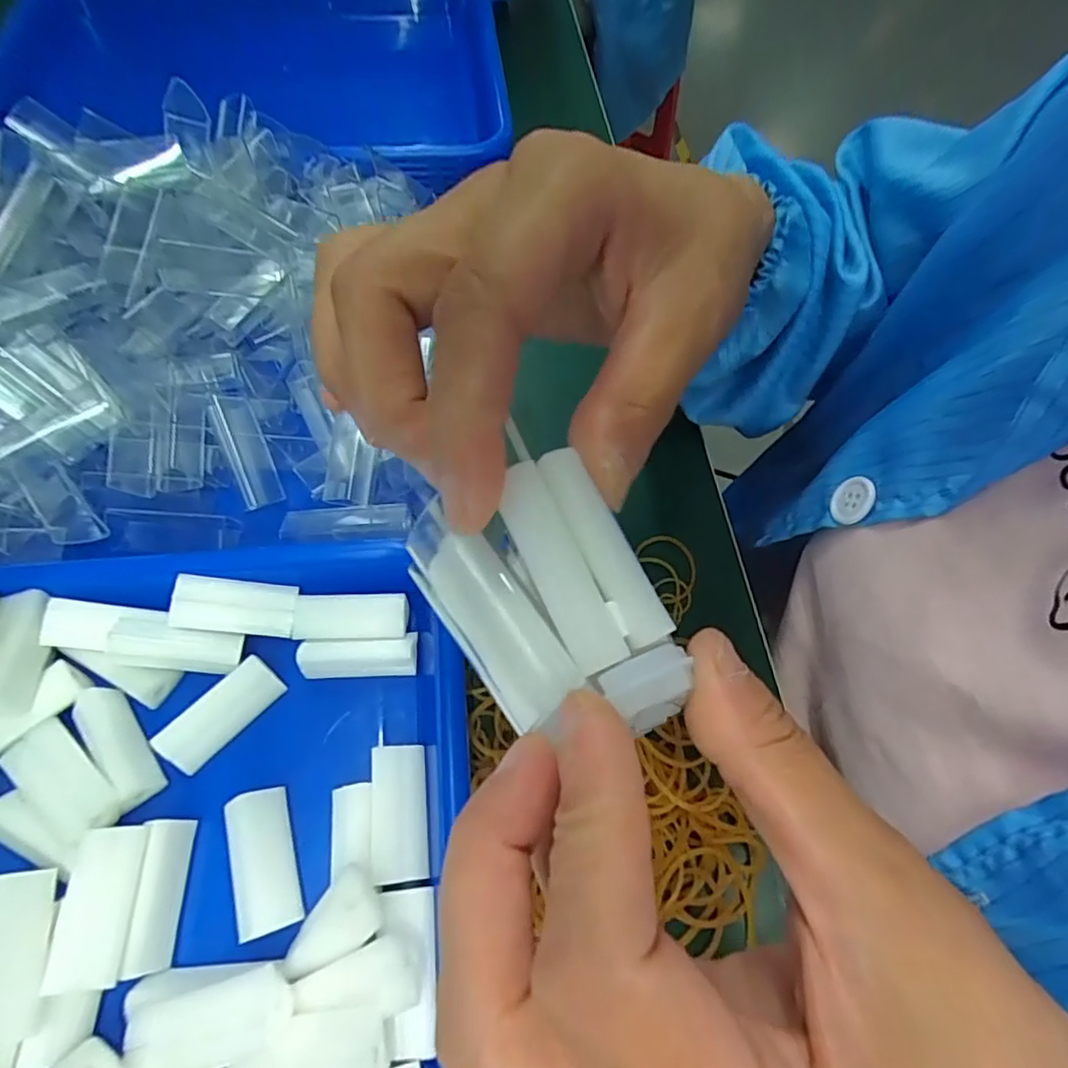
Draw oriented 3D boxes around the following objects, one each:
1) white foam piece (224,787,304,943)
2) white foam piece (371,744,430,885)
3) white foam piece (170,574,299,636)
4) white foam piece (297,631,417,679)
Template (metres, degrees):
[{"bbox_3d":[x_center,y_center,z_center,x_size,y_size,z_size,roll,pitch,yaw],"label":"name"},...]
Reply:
[{"bbox_3d":[-0.096,0.115,0.210,0.019,0.008,0.045,-17,64,-11],"label":"white foam piece"},{"bbox_3d":[-0.049,0.102,0.217,0.019,0.009,0.045,-6,63,-5],"label":"white foam piece"},{"bbox_3d":[-0.121,0.029,0.240,0.045,0.006,0.021,8,61,-17],"label":"white foam piece"},{"bbox_3d":[-0.072,0.050,0.243,0.046,0.014,0.015,-3,62,-4],"label":"white foam piece"}]

